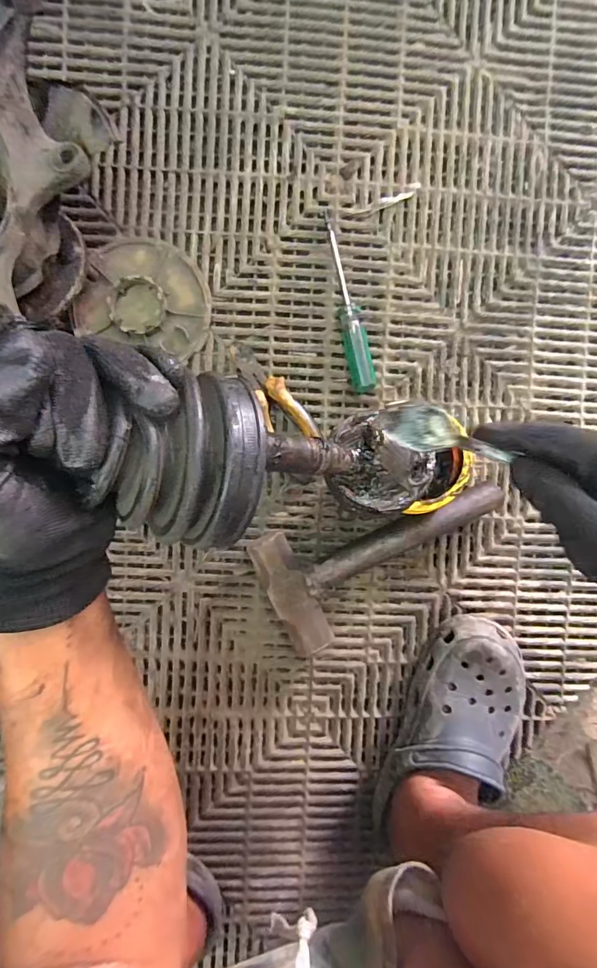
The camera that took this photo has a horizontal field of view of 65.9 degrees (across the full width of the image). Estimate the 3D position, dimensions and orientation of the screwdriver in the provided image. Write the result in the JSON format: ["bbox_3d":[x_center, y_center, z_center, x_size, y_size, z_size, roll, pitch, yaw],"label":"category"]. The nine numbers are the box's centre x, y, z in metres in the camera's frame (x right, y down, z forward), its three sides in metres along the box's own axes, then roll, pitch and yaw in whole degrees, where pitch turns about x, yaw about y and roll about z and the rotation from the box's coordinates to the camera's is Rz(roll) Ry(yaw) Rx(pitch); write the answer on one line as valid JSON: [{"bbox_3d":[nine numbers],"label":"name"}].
[{"bbox_3d":[0.052,-0.189,0.479,0.024,0.027,0.185,-11,92,-4],"label":"screwdriver"}]

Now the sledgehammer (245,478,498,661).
[{"bbox_3d":[0.092,0.080,0.484,0.259,0.049,0.128,-18,93,-4],"label":"sledgehammer"}]

